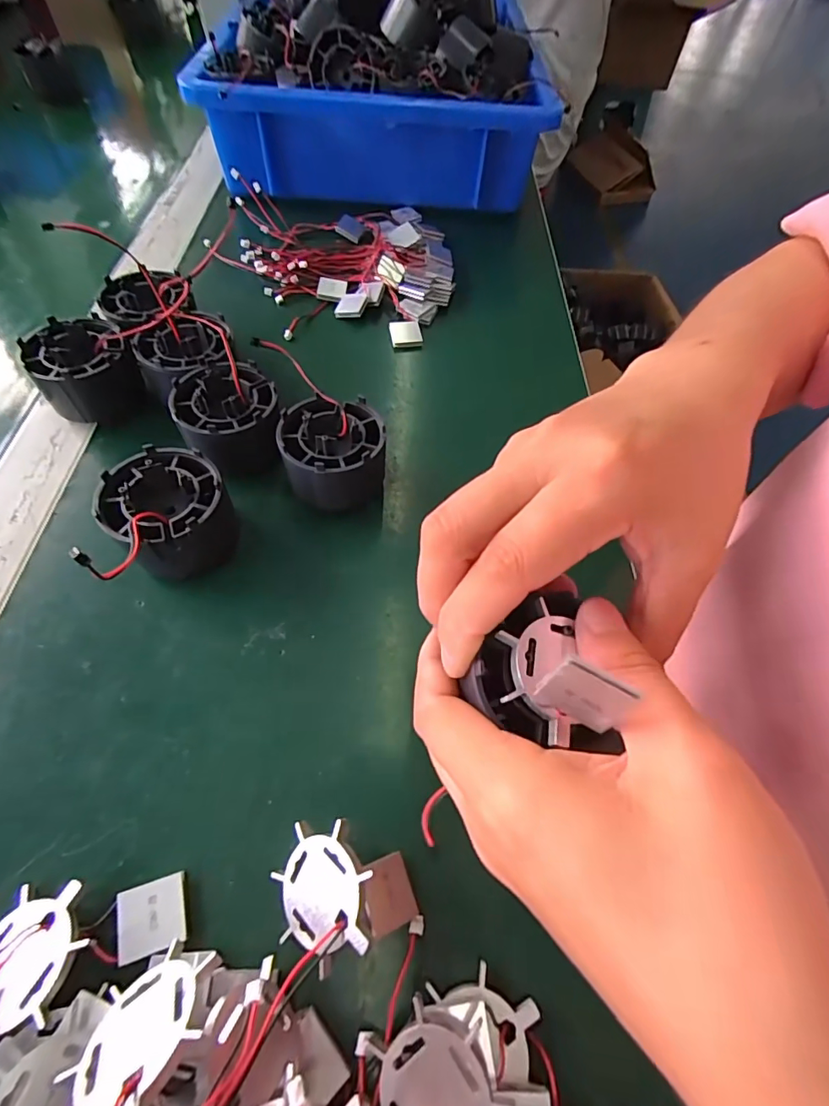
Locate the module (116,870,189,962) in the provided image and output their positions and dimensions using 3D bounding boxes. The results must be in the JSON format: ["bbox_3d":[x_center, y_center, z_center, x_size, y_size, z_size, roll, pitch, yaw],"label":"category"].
[{"bbox_3d":[-0.088,0.122,0.164,0.021,0.005,0.020,-14,61,-12],"label":"module"}]

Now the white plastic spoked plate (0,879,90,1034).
[{"bbox_3d":[-0.120,0.124,0.151,0.032,0.004,0.035,-8,48,6],"label":"white plastic spoked plate"}]

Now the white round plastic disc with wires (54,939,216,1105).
[{"bbox_3d":[-0.072,0.125,0.129,0.039,0.005,0.035,-15,22,29],"label":"white round plastic disc with wires"}]

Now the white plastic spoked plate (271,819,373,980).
[{"bbox_3d":[-0.032,0.111,0.159,0.038,0.005,0.038,-13,66,30],"label":"white plastic spoked plate"}]

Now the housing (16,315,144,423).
[{"bbox_3d":[-0.181,-0.097,0.271,0.048,0.041,0.049,2,59,-3],"label":"housing"}]

